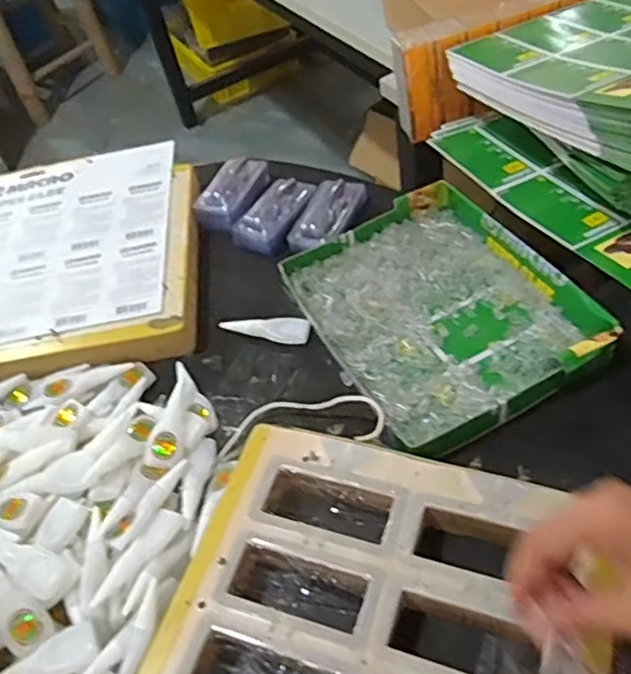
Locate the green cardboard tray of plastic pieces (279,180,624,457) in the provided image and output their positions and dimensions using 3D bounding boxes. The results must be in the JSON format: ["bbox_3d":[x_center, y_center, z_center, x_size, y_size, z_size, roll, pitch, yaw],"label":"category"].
[{"bbox_3d":[0.111,-0.031,0.615,0.213,0.039,0.269,-24,52,-12],"label":"green cardboard tray of plastic pieces"}]

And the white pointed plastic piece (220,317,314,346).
[{"bbox_3d":[-0.049,-0.008,0.643,0.089,0.010,0.024,6,52,11],"label":"white pointed plastic piece"}]

